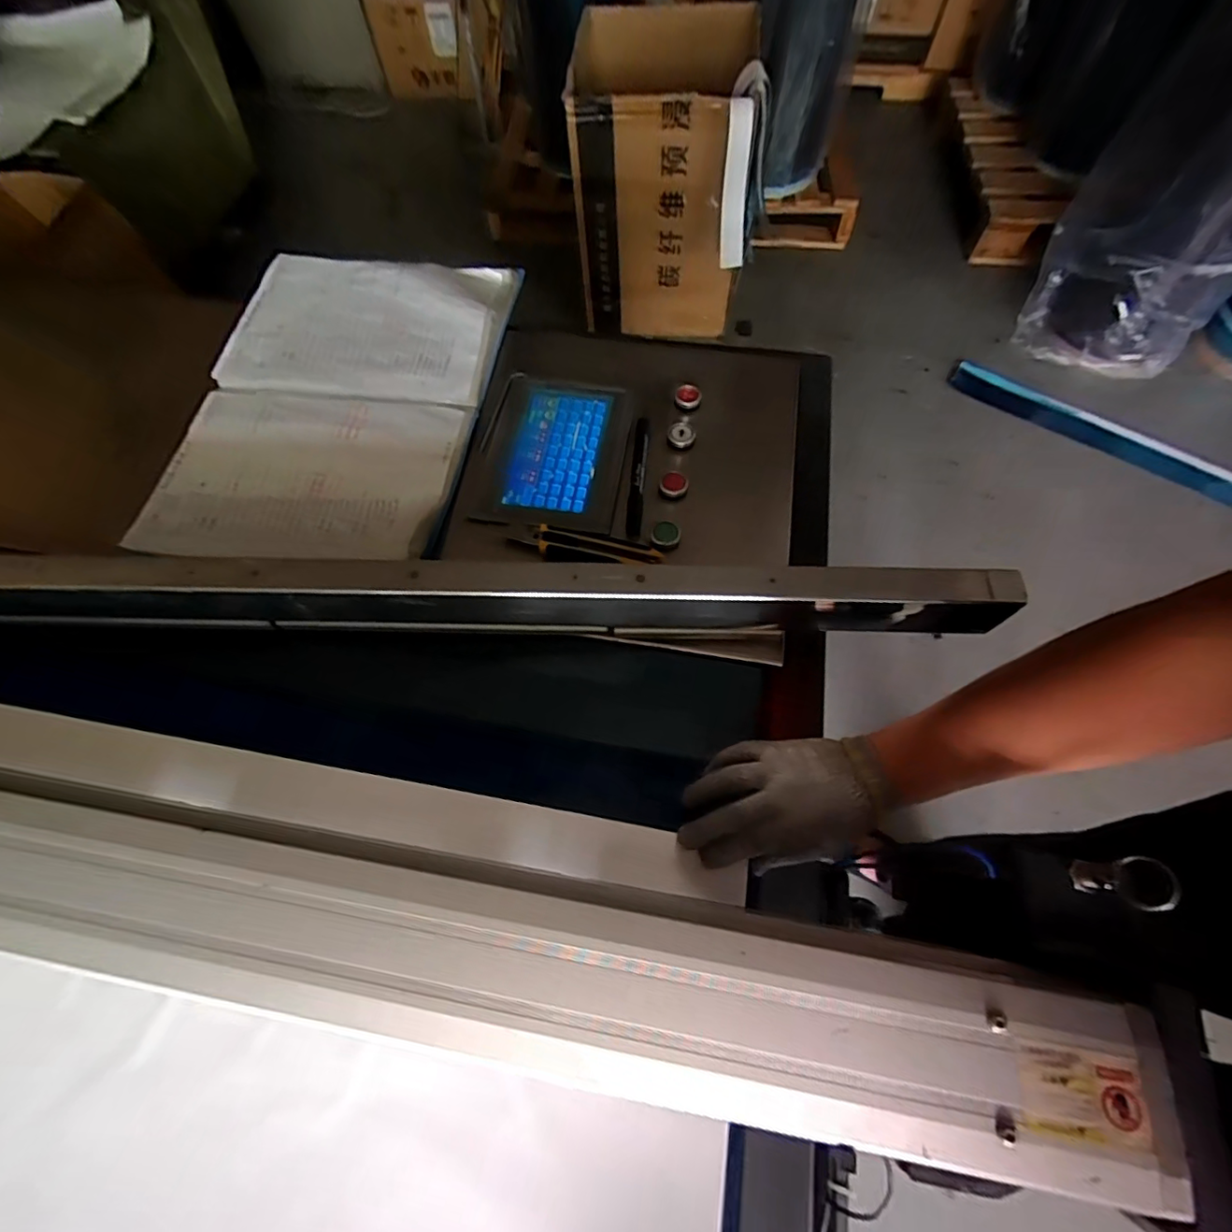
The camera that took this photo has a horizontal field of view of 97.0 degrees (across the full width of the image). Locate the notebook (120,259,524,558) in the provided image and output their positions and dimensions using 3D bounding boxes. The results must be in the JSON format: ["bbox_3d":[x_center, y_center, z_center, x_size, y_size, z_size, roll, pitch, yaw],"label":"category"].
[{"bbox_3d":[-0.305,-0.251,0.608,0.314,0.026,0.417,4,66,4],"label":"notebook"}]

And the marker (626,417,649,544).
[{"bbox_3d":[0.022,-0.145,0.556,0.016,0.010,0.141,3,66,3],"label":"marker"}]

